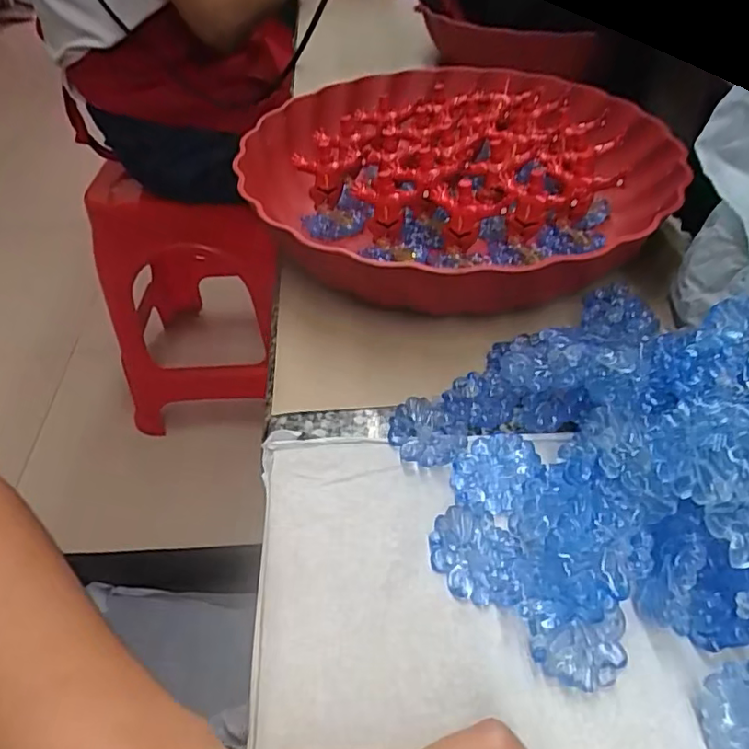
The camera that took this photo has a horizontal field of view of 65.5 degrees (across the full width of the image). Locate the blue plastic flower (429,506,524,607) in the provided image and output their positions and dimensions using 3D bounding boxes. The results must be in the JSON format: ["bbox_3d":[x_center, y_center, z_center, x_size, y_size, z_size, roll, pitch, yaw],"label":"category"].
[{"bbox_3d":[0.037,0.065,0.211,0.033,0.005,0.032,10,47,13],"label":"blue plastic flower"}]

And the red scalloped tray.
[{"bbox_3d":[0.033,-0.120,0.354,0.258,0.050,0.235,26,52,26],"label":"red scalloped tray"}]

